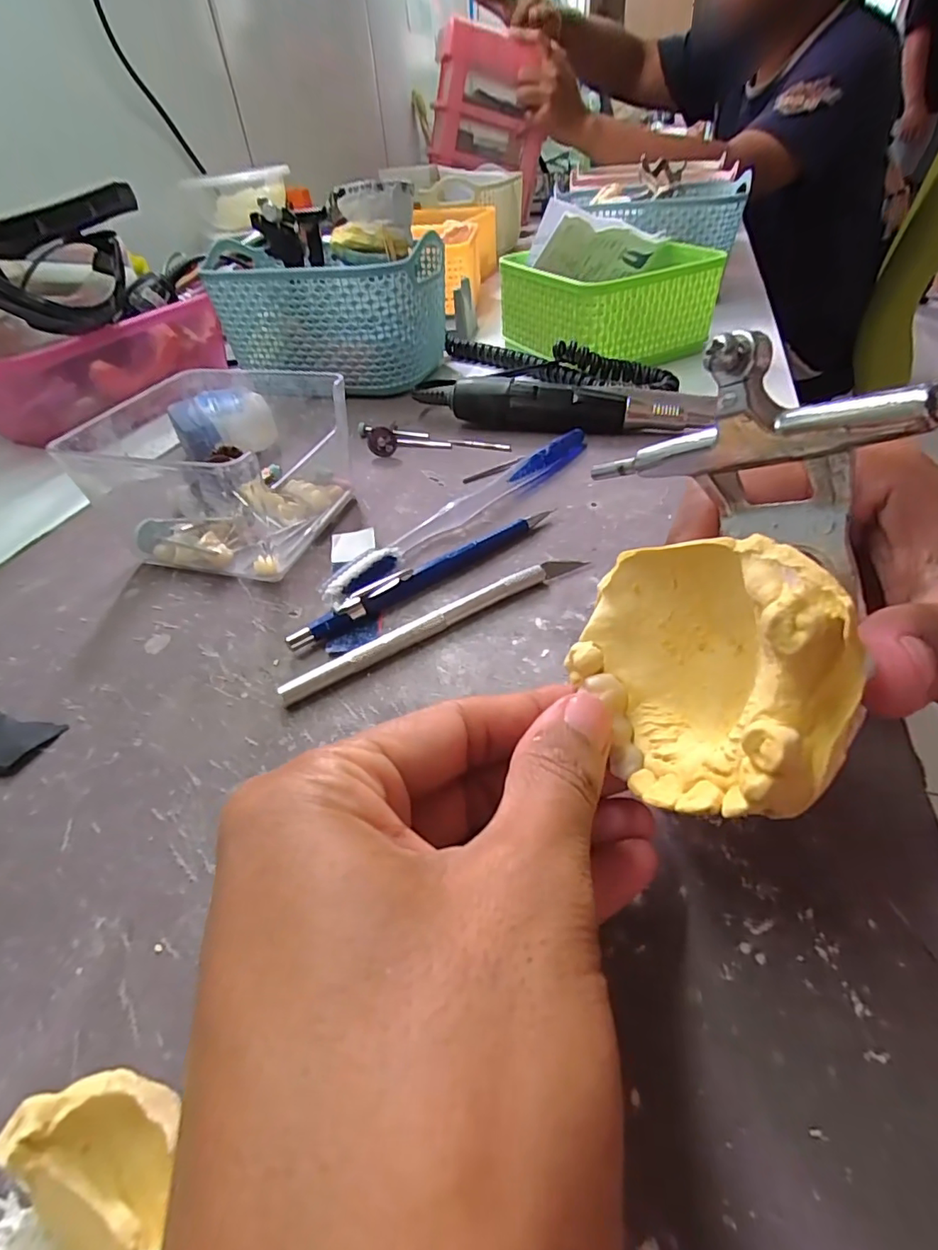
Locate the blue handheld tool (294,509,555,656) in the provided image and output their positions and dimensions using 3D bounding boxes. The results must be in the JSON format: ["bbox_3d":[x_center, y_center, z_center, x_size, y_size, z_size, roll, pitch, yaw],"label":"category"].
[{"bbox_3d":[-0.016,-0.024,0.232,0.131,0.014,0.006,-32,49,-24],"label":"blue handheld tool"}]

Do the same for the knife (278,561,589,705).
[{"bbox_3d":[-0.010,-0.002,0.213,0.131,0.009,0.006,-26,47,-20],"label":"knife"}]

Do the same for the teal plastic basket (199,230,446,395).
[{"bbox_3d":[-0.093,-0.240,0.413,0.146,0.091,0.115,11,46,17],"label":"teal plastic basket"}]

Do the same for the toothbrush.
[{"bbox_3d":[0.003,-0.063,0.269,0.019,0.017,0.188,28,53,30],"label":"toothbrush"}]

